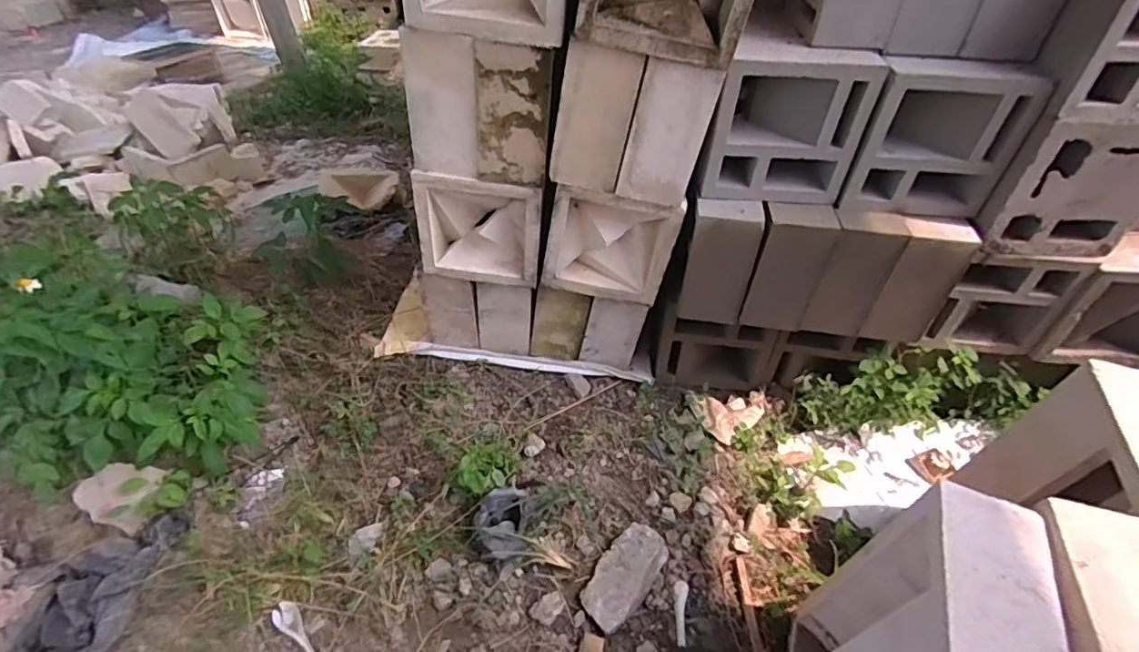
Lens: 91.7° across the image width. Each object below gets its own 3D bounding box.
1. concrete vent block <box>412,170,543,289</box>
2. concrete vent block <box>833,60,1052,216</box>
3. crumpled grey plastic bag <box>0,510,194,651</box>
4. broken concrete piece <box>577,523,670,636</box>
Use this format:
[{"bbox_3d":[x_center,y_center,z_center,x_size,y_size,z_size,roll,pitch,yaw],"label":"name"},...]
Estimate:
[{"bbox_3d":[-0.144,-0.162,0.910,0.204,0.193,0.058,4,41,5],"label":"concrete vent block"},{"bbox_3d":[0.488,-0.251,0.751,0.184,0.198,0.067,3,41,4],"label":"concrete vent block"},{"bbox_3d":[-0.698,0.386,0.825,0.137,0.047,0.239,10,42,12],"label":"crumpled grey plastic bag"},{"bbox_3d":[0.084,0.377,0.846,0.084,0.046,0.157,24,46,26],"label":"broken concrete piece"}]

